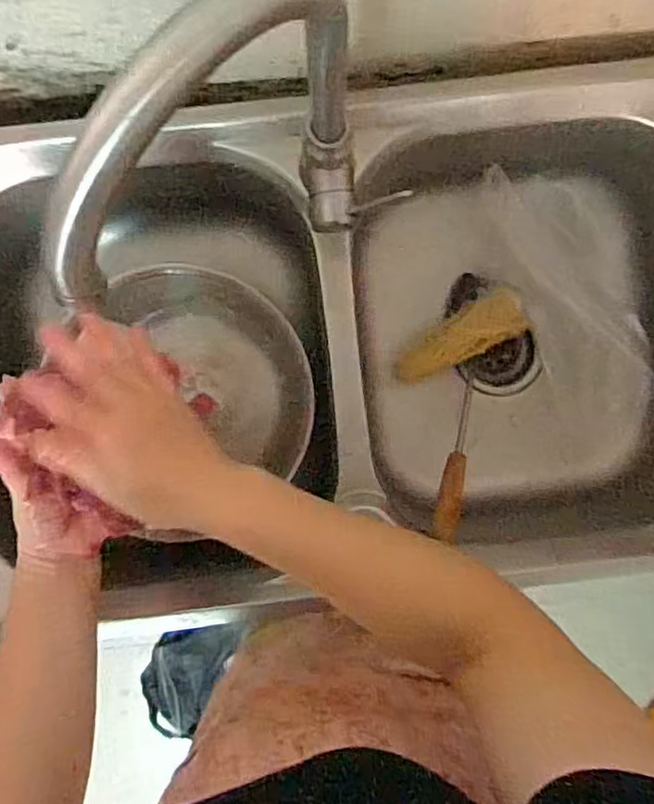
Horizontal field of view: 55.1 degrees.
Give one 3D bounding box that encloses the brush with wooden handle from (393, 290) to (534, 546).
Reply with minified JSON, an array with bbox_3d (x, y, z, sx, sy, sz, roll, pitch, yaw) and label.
[{"bbox_3d":[0.140,0.010,0.665,0.133,0.093,0.291,13,58,-1],"label":"brush with wooden handle"}]

